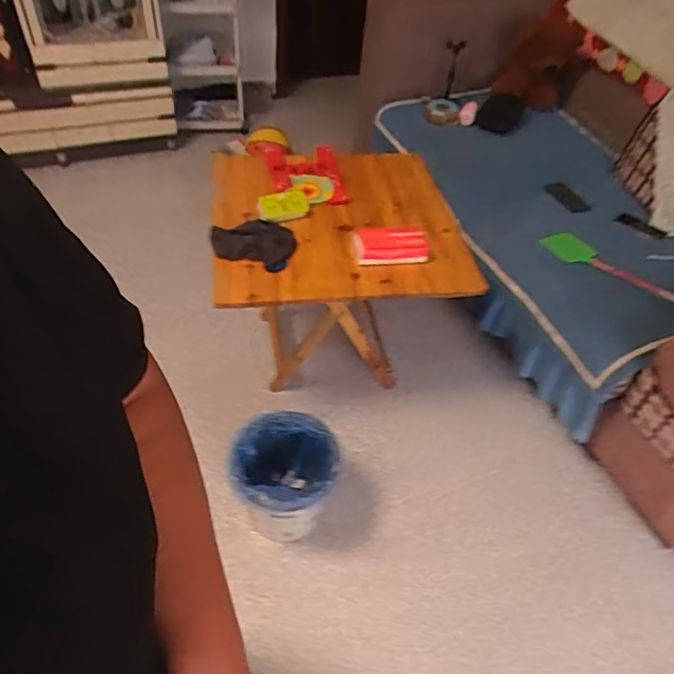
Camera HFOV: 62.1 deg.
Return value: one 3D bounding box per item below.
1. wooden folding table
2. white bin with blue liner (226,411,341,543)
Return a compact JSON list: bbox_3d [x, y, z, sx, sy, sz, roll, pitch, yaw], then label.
[{"bbox_3d":[-0.021,-0.197,1.754,0.666,0.613,0.715,-1,46,-7],"label":"wooden folding table"},{"bbox_3d":[-0.132,0.374,1.434,0.251,0.283,0.251,6,47,1],"label":"white bin with blue liner"}]

